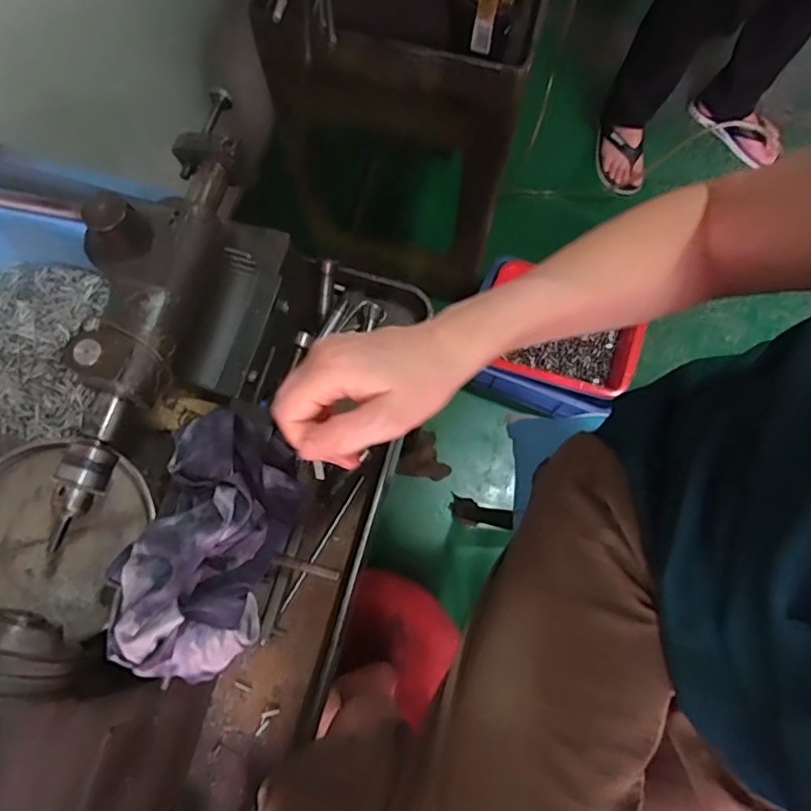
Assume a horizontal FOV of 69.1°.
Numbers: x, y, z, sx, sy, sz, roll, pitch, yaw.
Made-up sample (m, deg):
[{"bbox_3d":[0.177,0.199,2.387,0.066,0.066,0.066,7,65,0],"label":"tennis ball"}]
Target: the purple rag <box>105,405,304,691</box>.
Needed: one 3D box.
[{"bbox_3d":[-0.129,0.087,0.384,0.091,0.054,0.172,16,75,3],"label":"purple rag"}]

